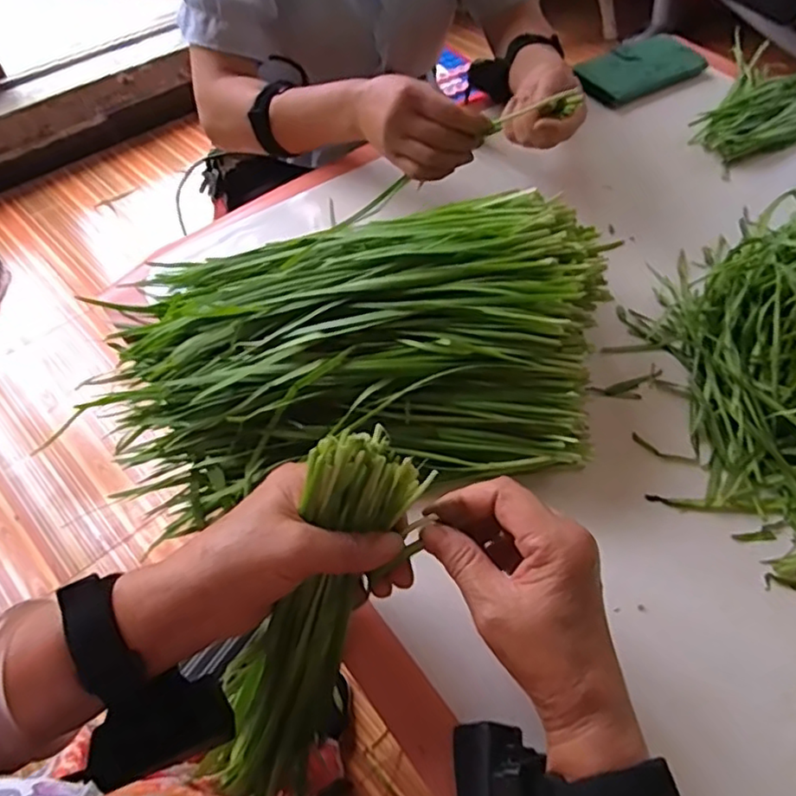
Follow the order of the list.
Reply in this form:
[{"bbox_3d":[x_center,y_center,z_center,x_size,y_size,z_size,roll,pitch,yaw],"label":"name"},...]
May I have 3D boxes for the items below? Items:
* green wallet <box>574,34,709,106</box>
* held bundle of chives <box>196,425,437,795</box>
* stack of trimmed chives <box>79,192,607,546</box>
[{"bbox_3d":[0.291,-0.394,0.744,0.173,0.019,0.081,-33,61,-22],"label":"green wallet"},{"bbox_3d":[-0.052,0.132,0.347,0.059,0.233,0.042,23,13,15],"label":"held bundle of chives"},{"bbox_3d":[-0.048,-0.041,0.439,0.362,0.101,0.219,3,54,1],"label":"stack of trimmed chives"}]

